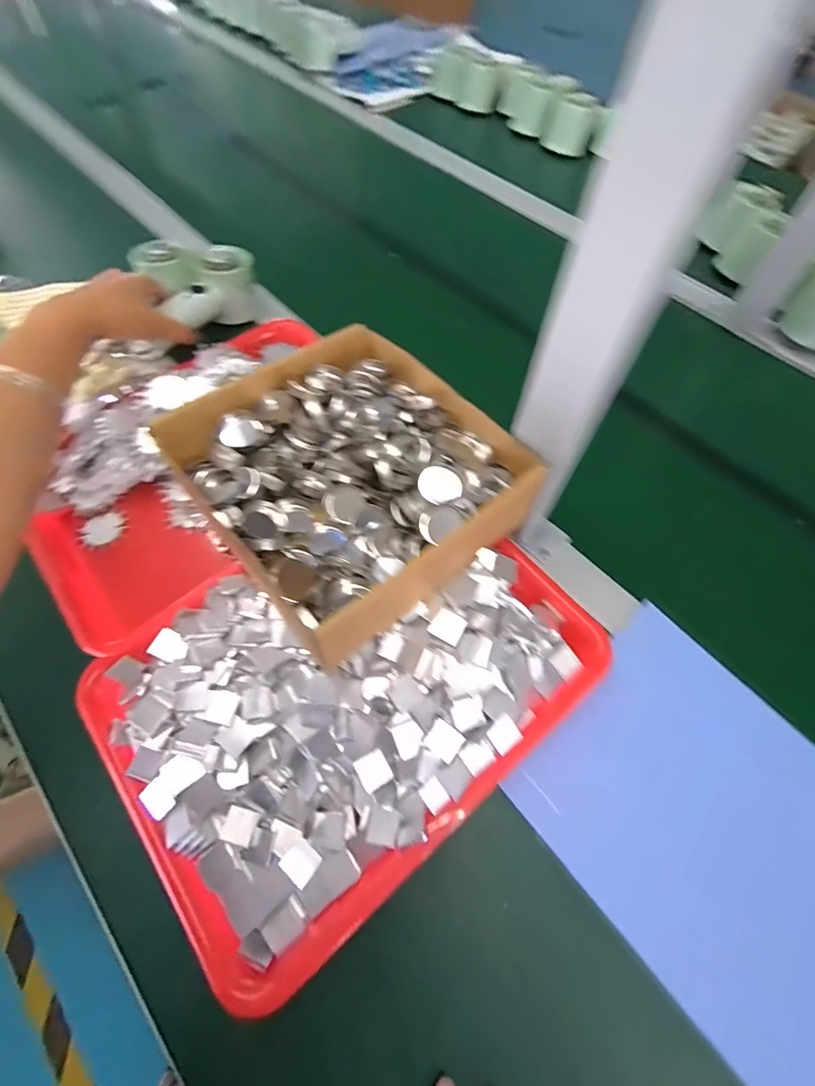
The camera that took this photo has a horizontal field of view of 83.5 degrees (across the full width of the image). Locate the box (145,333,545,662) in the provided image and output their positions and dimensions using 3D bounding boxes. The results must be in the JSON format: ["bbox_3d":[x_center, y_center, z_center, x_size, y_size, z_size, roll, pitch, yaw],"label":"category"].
[{"bbox_3d":[-0.043,-0.053,0.341,0.205,0.065,0.210,-36,70,-19],"label":"box"}]

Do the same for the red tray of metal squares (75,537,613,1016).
[{"bbox_3d":[-0.040,0.096,0.334,0.331,0.046,0.240,-35,70,-19],"label":"red tray of metal squares"}]

